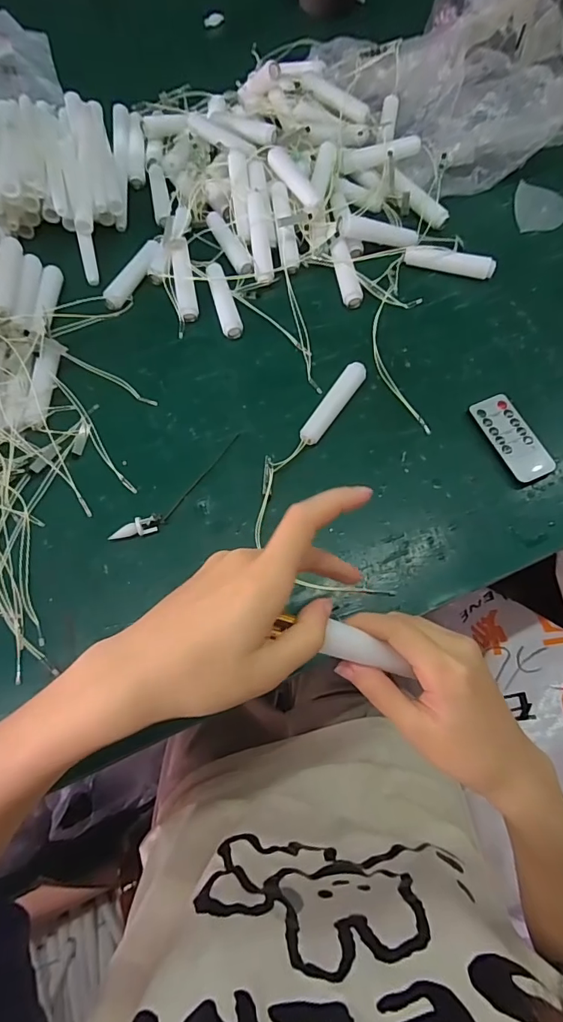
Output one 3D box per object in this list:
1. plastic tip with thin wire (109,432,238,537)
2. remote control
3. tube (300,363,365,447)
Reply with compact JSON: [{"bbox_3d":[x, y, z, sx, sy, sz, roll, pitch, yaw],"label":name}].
[{"bbox_3d":[-0.082,-0.018,0.389,0.137,0.014,0.020,-42,75,-15],"label":"plastic tip with thin wire"},{"bbox_3d":[0.202,-0.064,0.406,0.039,0.007,0.083,-21,71,-8],"label":"remote control"},{"bbox_3d":[0.046,-0.095,0.412,0.018,0.015,0.089,34,72,12],"label":"tube"}]

